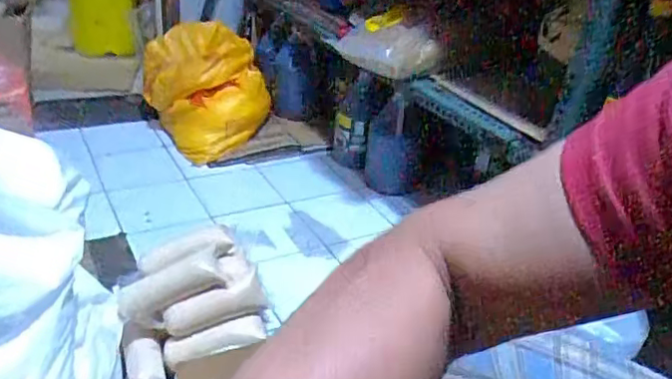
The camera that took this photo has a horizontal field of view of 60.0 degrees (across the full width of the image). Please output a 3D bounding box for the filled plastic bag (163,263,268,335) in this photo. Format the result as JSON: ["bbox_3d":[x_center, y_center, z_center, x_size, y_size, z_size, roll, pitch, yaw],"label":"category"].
[{"bbox_3d":[-0.169,0.155,0.801,0.137,0.042,0.040,-21,36,-11],"label":"filled plastic bag"}]

